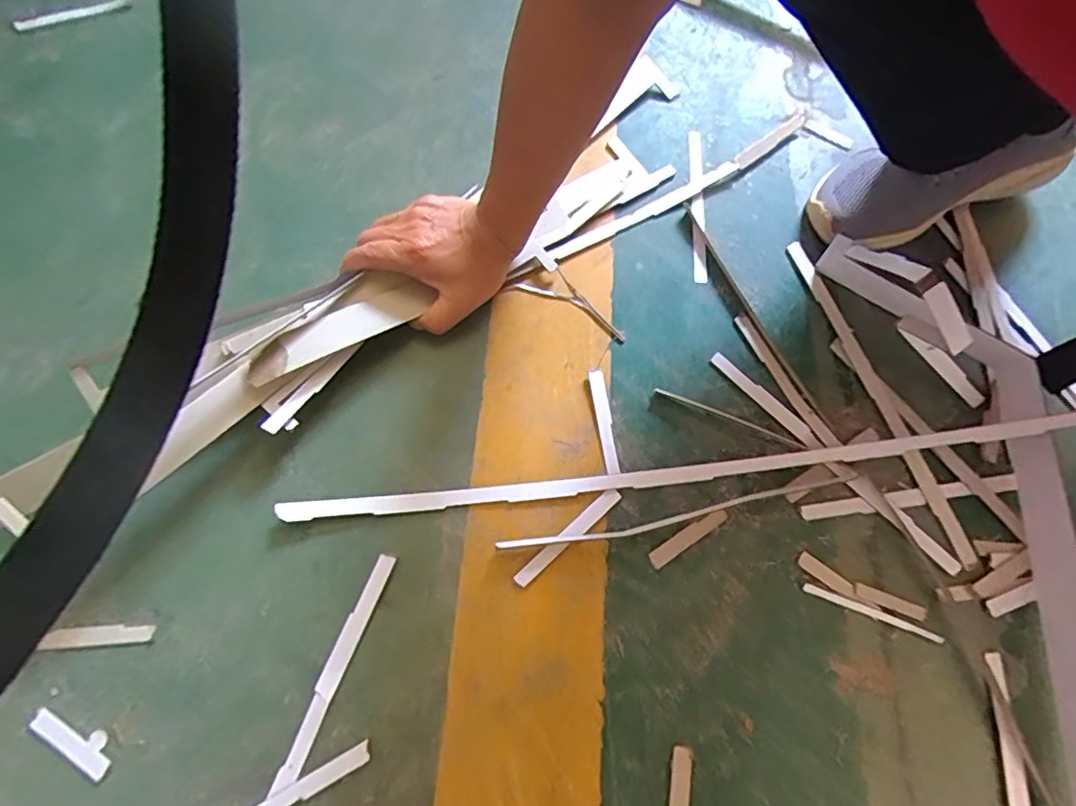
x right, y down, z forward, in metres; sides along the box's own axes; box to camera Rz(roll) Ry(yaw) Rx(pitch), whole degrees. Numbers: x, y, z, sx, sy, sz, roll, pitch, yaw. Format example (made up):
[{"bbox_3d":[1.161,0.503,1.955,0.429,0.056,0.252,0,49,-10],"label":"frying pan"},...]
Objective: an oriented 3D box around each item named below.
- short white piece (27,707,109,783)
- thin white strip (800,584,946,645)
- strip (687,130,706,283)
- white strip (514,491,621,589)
[{"bbox_3d":[-0.293,0.211,0.361,0.059,0.004,0.019,29,70,10],"label":"short white piece"},{"bbox_3d":[0.235,0.147,0.402,0.096,0.004,0.007,20,69,6],"label":"thin white strip"},{"bbox_3d":[0.148,-0.186,0.529,0.013,0.009,0.166,2,68,-1],"label":"strip"},{"bbox_3d":[0.023,0.097,0.415,0.097,0.004,0.012,-40,75,-16],"label":"white strip"}]

